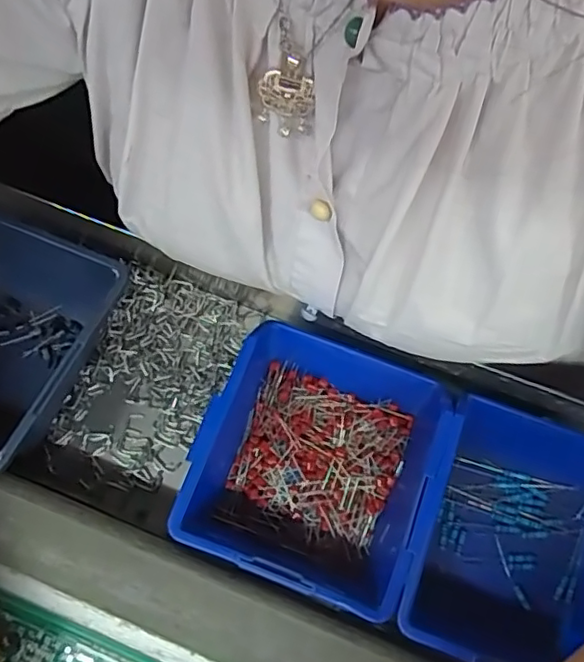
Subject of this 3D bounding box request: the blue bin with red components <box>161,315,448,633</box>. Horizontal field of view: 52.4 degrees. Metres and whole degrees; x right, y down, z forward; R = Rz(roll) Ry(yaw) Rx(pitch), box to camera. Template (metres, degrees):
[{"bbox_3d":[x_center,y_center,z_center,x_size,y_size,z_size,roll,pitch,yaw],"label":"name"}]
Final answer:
[{"bbox_3d":[0.014,0.072,0.336,0.121,0.061,0.134,20,70,7],"label":"blue bin with red components"}]

